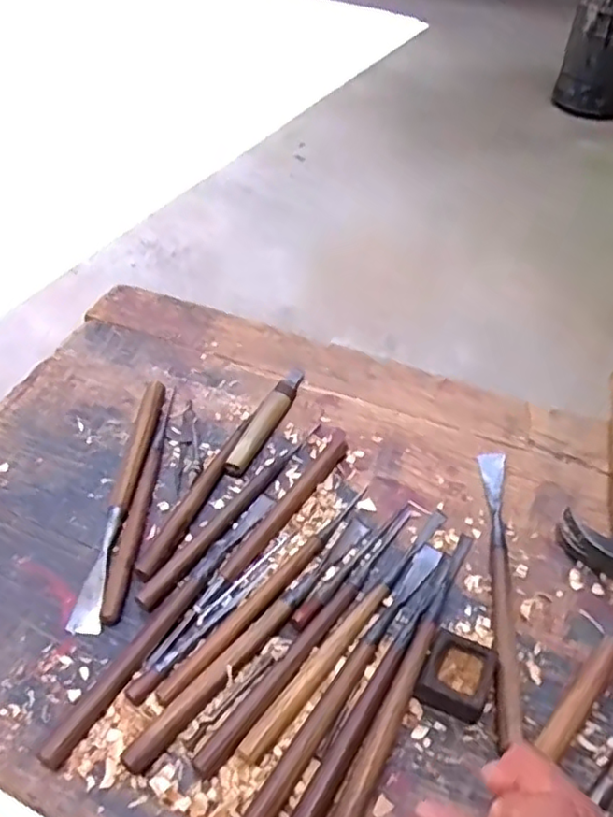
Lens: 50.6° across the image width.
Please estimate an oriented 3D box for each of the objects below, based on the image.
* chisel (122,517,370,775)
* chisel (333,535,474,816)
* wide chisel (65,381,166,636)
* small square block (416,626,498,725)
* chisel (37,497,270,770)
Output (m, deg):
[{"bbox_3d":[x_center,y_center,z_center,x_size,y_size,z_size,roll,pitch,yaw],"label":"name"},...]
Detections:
[{"bbox_3d":[-0.033,0.165,0.489,0.016,0.012,0.248,33,56,26],"label":"chisel"},{"bbox_3d":[0.080,0.187,0.472,0.017,0.017,0.249,23,52,19],"label":"chisel"},{"bbox_3d":[-0.165,0.073,0.583,0.025,0.014,0.260,3,48,2],"label":"wide chisel"},{"bbox_3d":[0.107,0.190,0.460,0.046,0.020,0.051,22,52,19],"label":"small square block"},{"bbox_3d":[-0.104,0.153,0.500,0.019,0.015,0.253,25,53,21],"label":"chisel"}]

